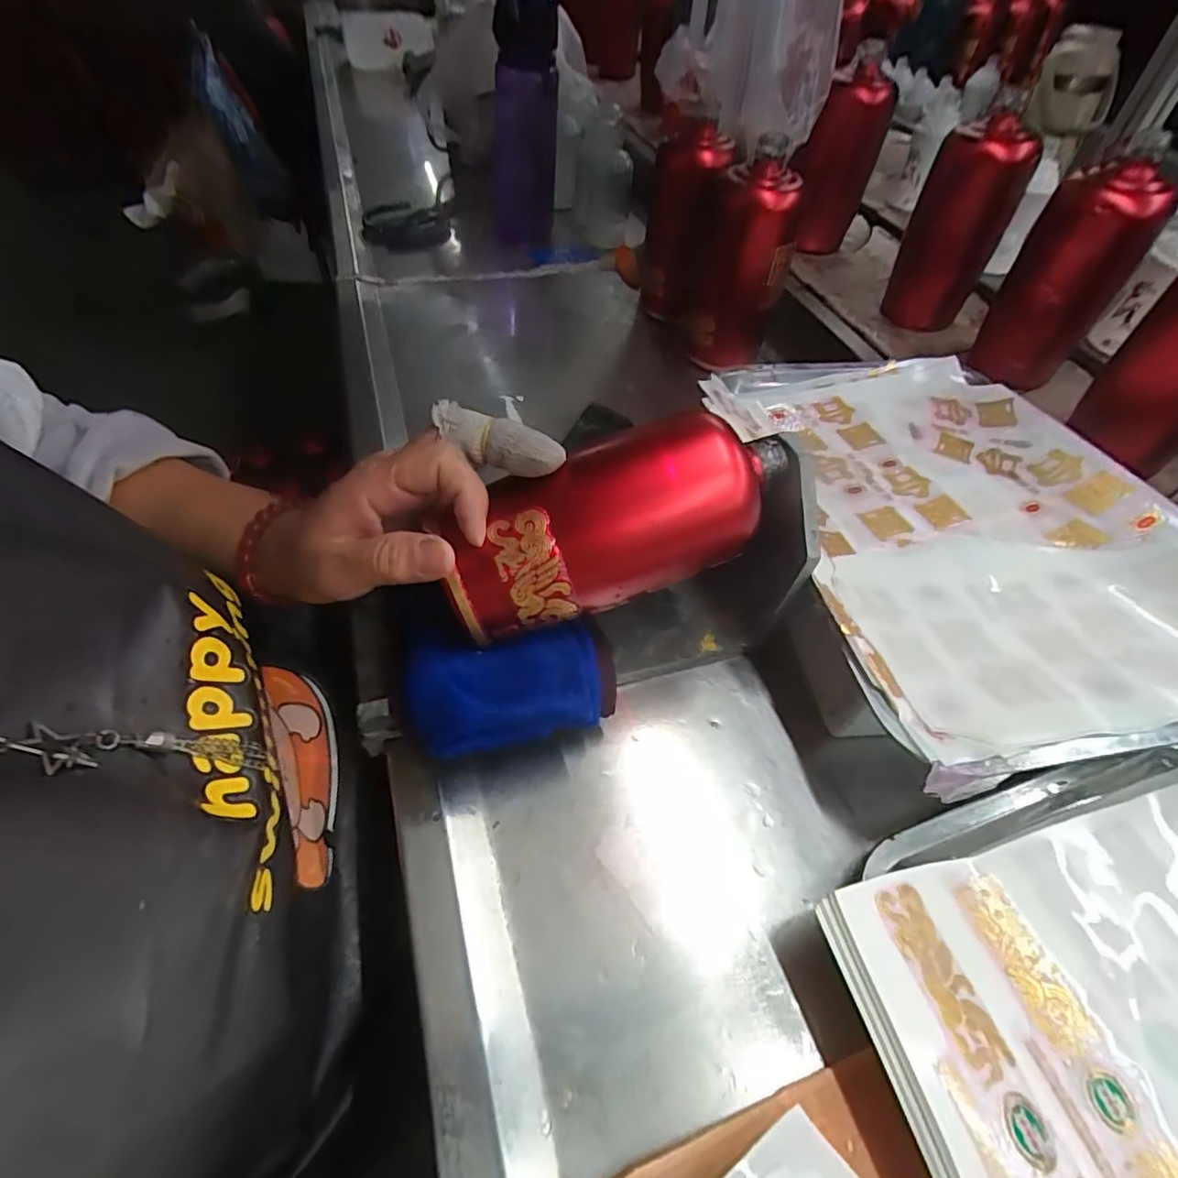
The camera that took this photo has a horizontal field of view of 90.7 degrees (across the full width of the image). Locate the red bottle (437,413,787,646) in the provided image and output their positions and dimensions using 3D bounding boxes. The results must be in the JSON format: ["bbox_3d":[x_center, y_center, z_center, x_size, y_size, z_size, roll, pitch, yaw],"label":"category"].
[{"bbox_3d":[0.017,-0.036,0.297,0.181,0.062,0.063,-25,60,-13],"label":"red bottle"}]

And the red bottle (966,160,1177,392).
[{"bbox_3d":[0.411,-0.270,0.507,0.067,0.156,0.065,4,53,0],"label":"red bottle"}]

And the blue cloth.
[{"bbox_3d":[-0.041,0.063,0.310,0.099,0.052,0.055,-8,54,-8],"label":"blue cloth"}]

